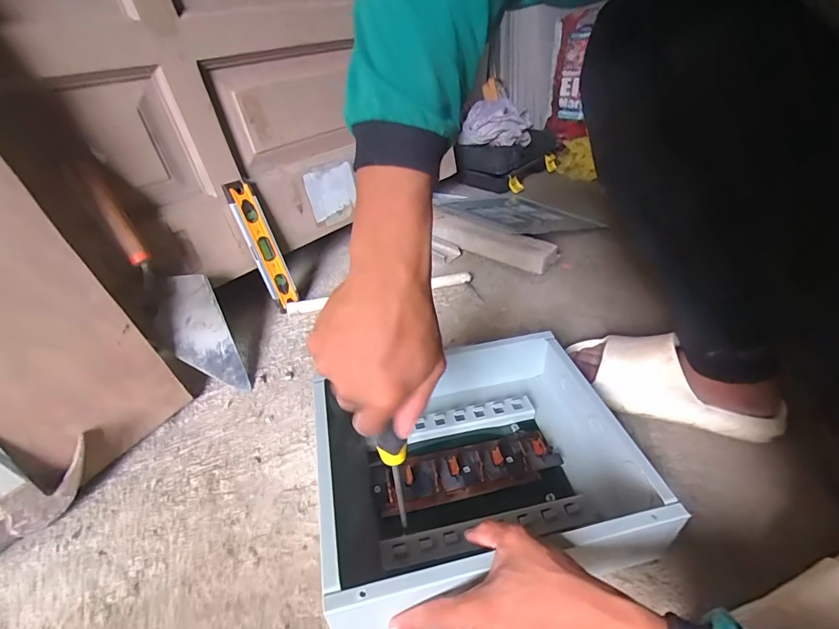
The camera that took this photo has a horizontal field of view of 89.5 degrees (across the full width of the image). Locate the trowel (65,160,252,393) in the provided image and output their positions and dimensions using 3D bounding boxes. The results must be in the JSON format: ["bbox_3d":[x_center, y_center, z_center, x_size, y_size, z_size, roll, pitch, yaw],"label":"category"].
[{"bbox_3d":[-0.344,-0.041,0.575,0.065,0.335,0.089,-15,22,40],"label":"trowel"}]

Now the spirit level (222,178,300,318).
[{"bbox_3d":[-0.255,-0.112,0.697,0.026,0.211,0.046,5,31,44],"label":"spirit level"}]

